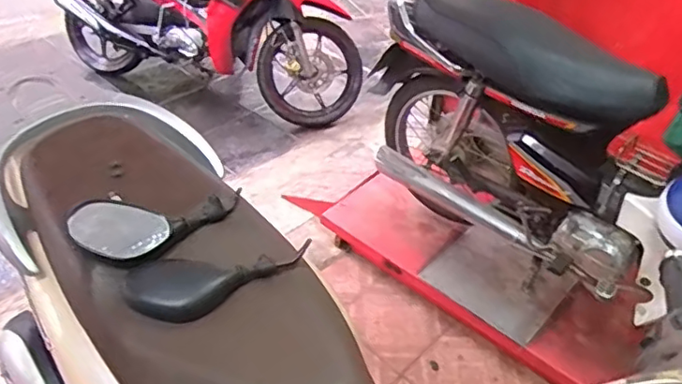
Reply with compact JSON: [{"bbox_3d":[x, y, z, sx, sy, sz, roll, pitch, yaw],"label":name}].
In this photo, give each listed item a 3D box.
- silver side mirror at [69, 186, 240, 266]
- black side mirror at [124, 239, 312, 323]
[{"bbox_3d":[-0.261,0.049,0.891,0.265,0.051,0.092,-8,40,-35],"label":"silver side mirror"},{"bbox_3d":[-0.180,0.137,0.870,0.249,0.046,0.091,-3,68,-16],"label":"black side mirror"}]

